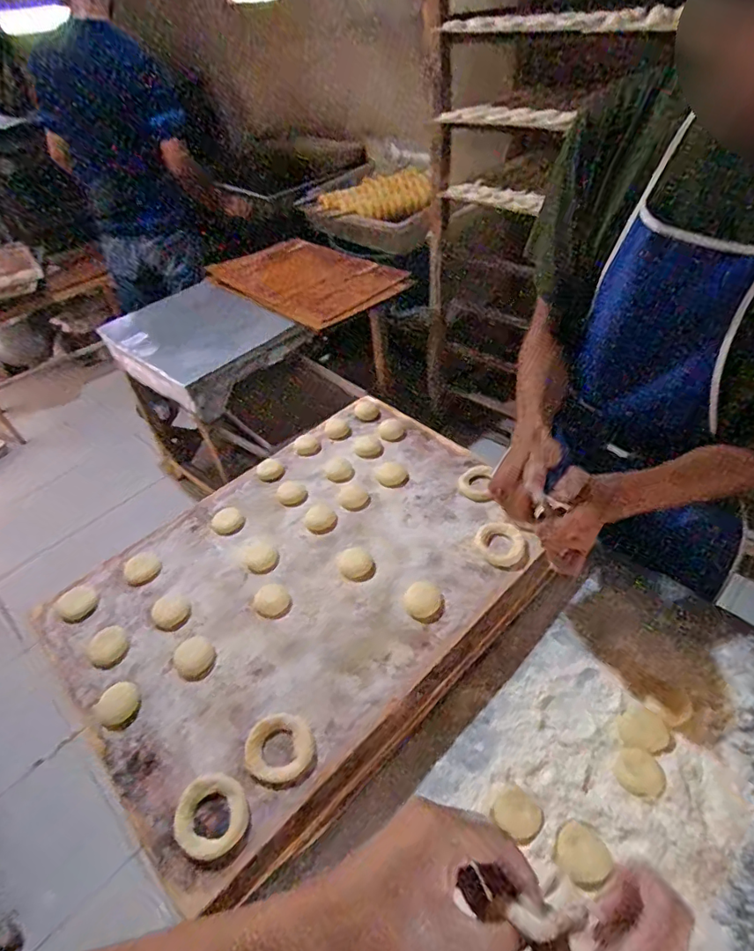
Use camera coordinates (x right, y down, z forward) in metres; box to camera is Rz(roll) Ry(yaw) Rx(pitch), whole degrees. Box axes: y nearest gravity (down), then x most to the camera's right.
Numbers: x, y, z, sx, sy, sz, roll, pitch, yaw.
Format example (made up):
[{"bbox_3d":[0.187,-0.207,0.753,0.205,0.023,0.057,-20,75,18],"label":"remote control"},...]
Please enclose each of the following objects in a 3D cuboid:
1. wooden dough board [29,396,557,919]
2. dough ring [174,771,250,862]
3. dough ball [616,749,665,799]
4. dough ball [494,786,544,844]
[{"bbox_3d":[-0.092,0.123,0.665,0.575,0.027,0.439,-35,51,-26],"label":"wooden dough board"},{"bbox_3d":[-0.154,0.311,0.468,0.068,0.009,0.062,-4,44,4],"label":"dough ring"},{"bbox_3d":[0.259,0.294,0.502,0.044,0.010,0.041,-4,44,4],"label":"dough ball"},{"bbox_3d":[0.135,0.325,0.486,0.042,0.020,0.037,28,54,31],"label":"dough ball"}]

